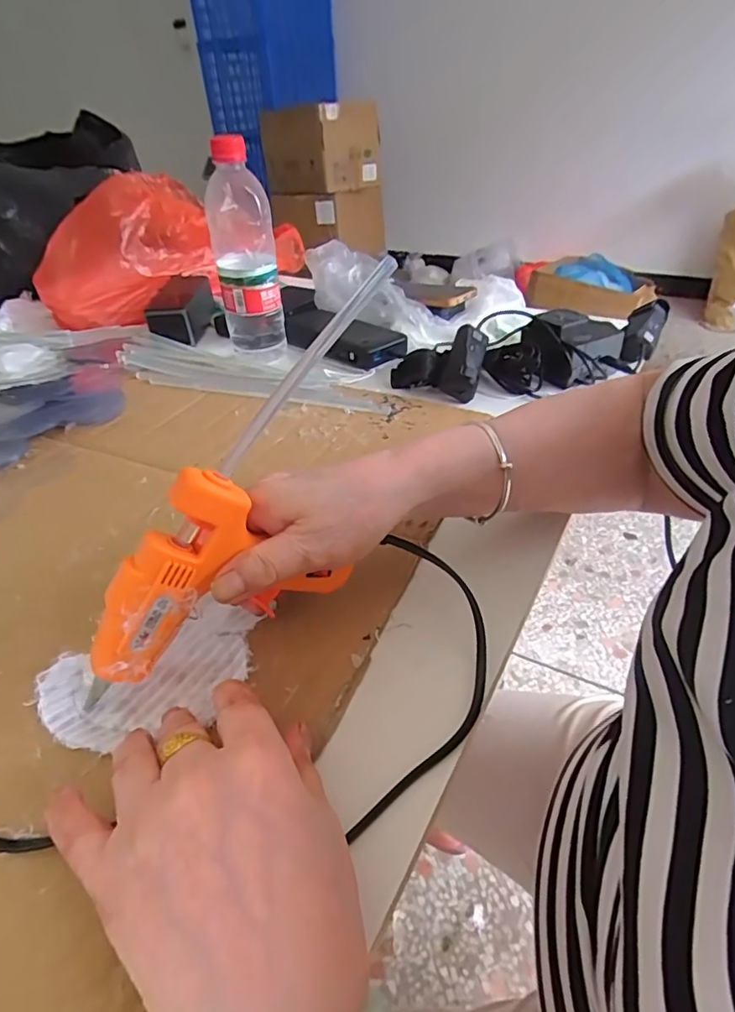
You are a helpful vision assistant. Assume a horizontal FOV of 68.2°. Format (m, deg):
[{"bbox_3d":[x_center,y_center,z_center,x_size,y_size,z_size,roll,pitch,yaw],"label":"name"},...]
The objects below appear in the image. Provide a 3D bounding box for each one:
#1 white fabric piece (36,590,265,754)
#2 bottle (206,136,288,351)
[{"bbox_3d":[-0.112,0.087,0.288,0.111,0.016,0.060,-22,42,-21],"label":"white fabric piece"},{"bbox_3d":[-0.131,-0.266,0.586,0.066,0.205,0.058,-12,39,-10],"label":"bottle"}]

